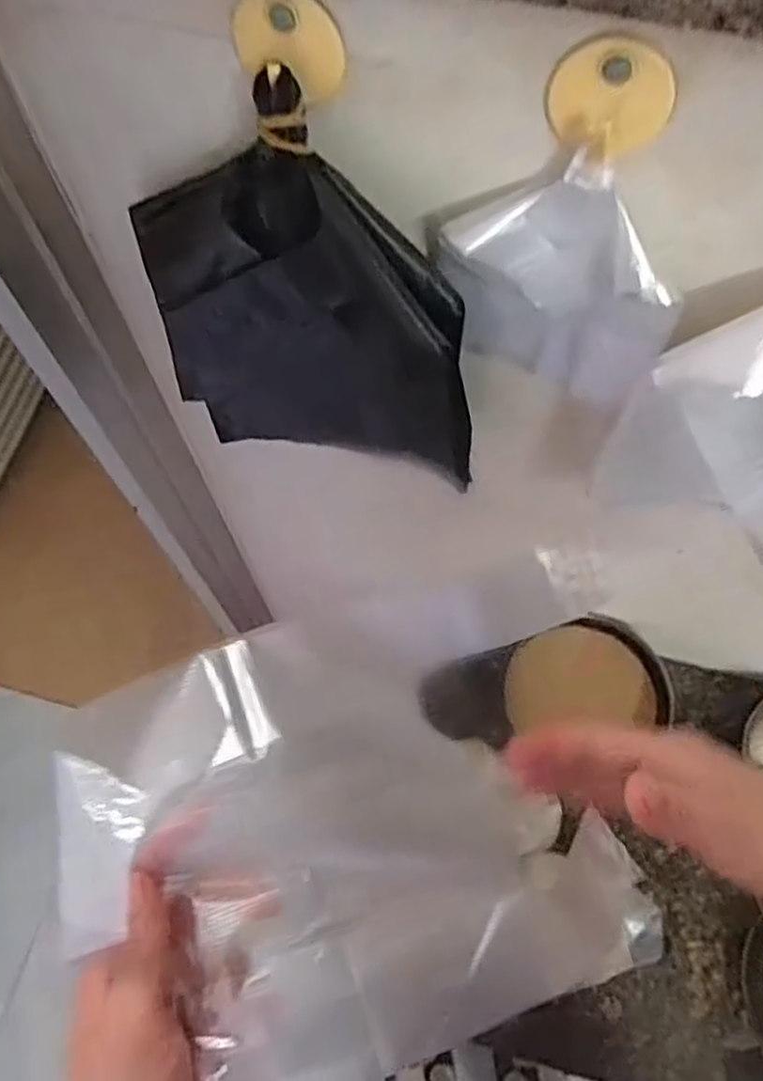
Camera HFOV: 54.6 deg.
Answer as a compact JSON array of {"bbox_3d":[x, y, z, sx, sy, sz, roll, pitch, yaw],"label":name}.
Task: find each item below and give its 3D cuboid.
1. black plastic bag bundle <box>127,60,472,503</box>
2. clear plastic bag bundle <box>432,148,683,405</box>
[{"bbox_3d":[-0.040,-0.130,0.435,0.207,0.238,0.048,18,68,8],"label":"black plastic bag bundle"},{"bbox_3d":[0.091,-0.131,0.394,0.124,0.143,0.022,19,68,9],"label":"clear plastic bag bundle"}]

